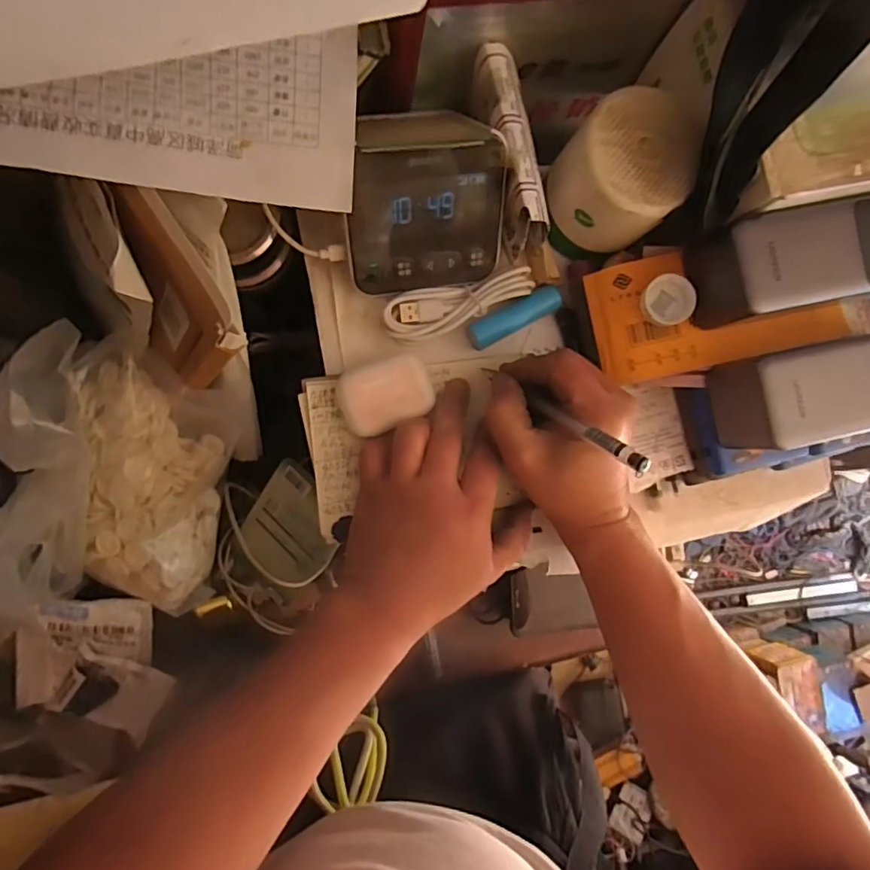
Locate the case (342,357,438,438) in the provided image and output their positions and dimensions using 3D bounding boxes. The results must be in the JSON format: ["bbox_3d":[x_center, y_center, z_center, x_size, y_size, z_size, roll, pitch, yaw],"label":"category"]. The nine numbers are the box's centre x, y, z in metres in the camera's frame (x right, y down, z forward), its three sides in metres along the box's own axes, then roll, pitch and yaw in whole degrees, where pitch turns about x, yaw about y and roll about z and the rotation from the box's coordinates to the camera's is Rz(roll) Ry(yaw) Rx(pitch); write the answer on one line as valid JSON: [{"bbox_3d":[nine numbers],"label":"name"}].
[{"bbox_3d":[-0.031,-0.025,0.352,0.055,0.028,0.041,-19,92,-8],"label":"case"}]

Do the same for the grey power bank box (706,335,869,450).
[{"bbox_3d":[0.243,-0.028,0.333,0.130,0.051,0.055,-11,91,-9],"label":"grey power bank box"}]

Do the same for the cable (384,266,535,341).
[{"bbox_3d":[0.017,-0.086,0.364,0.101,0.016,0.030,-17,92,-8],"label":"cable"}]

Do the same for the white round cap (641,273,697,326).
[{"bbox_3d":[0.145,-0.084,0.341,0.030,0.013,0.030,0,90,-9],"label":"white round cap"}]

